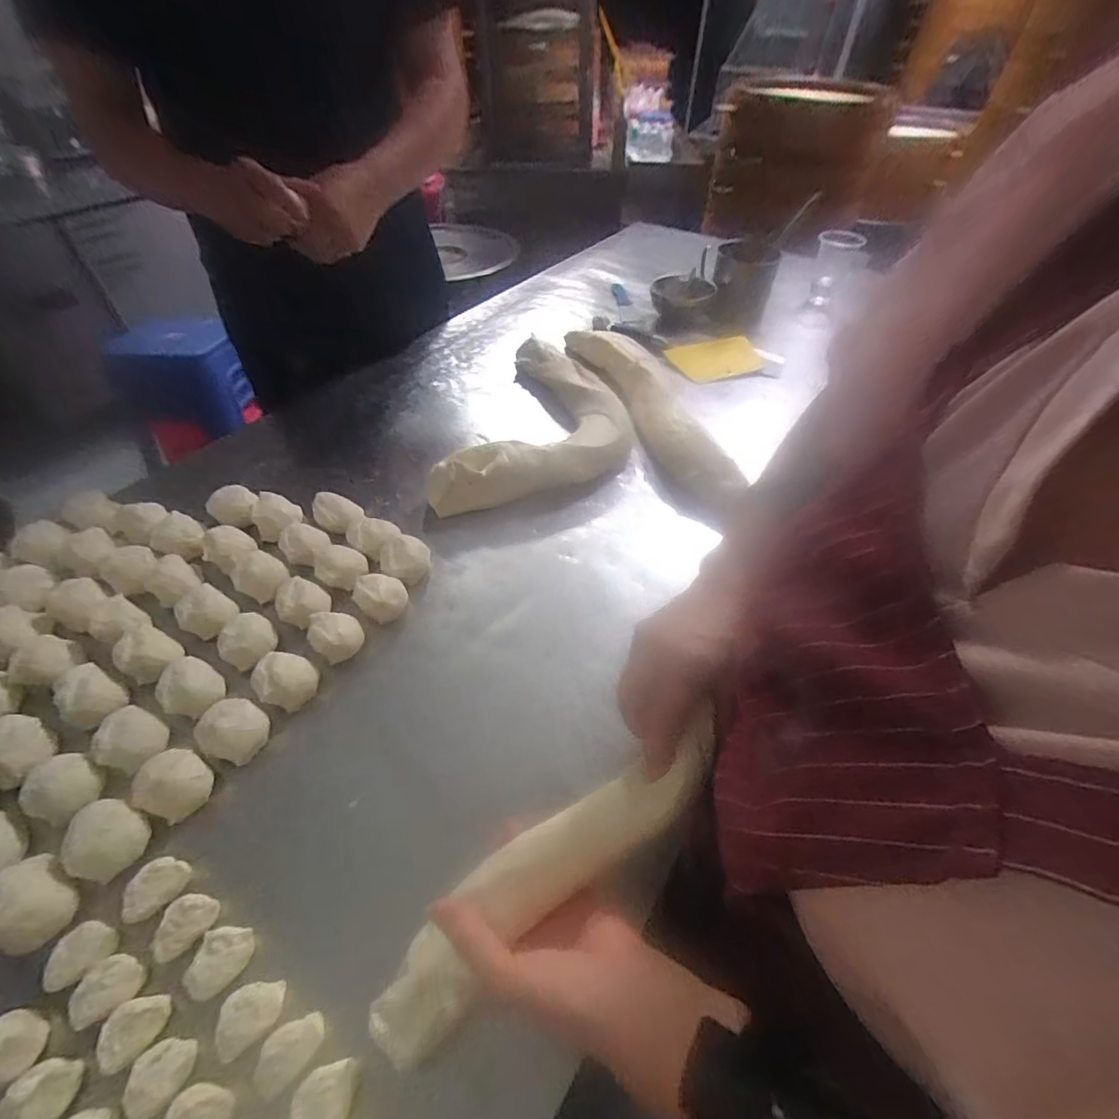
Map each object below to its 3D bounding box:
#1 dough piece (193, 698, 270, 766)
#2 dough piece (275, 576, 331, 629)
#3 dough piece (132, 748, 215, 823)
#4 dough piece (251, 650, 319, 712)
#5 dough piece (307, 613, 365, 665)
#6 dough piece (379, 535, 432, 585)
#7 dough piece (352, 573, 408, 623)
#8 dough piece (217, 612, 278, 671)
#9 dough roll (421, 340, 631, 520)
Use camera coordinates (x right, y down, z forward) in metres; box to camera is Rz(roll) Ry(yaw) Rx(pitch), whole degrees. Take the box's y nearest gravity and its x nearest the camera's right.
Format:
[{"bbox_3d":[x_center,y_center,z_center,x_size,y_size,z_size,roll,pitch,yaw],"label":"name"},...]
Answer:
[{"bbox_3d":[-0.275,0.148,0.446,0.044,0.044,0.048,1,48,-1],"label":"dough piece"},{"bbox_3d":[-0.261,0.044,0.534,0.047,0.032,0.046,-24,53,-21],"label":"dough piece"},{"bbox_3d":[-0.306,0.181,0.419,0.049,0.040,0.045,1,48,-1],"label":"dough piece"},{"bbox_3d":[-0.250,0.113,0.478,0.048,0.044,0.047,1,48,-1],"label":"dough piece"},{"bbox_3d":[-0.216,0.076,0.510,0.047,0.035,0.044,1,48,-1],"label":"dough piece"},{"bbox_3d":[-0.169,0.002,0.571,0.050,0.034,0.048,0,48,-1],"label":"dough piece"},{"bbox_3d":[-0.185,0.039,0.541,0.050,0.033,0.044,-12,49,-11],"label":"dough piece"},{"bbox_3d":[-0.302,0.076,0.510,0.047,0.032,0.056,-14,50,-14],"label":"dough piece"},{"bbox_3d":[-0.006,-0.196,0.751,0.224,0.062,0.417,13,49,10],"label":"dough roll"}]

